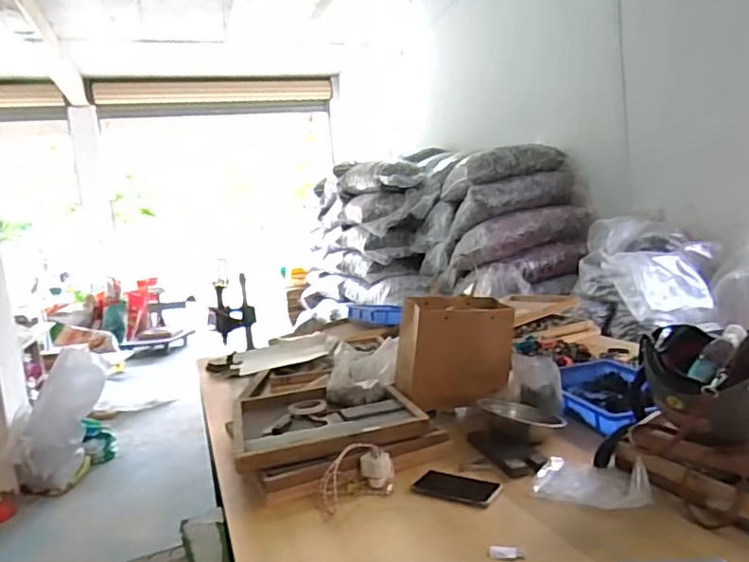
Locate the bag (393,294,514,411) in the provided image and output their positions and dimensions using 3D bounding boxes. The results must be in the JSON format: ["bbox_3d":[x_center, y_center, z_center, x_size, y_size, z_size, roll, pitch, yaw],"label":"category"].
[{"bbox_3d":[0.196,0.170,1.400,0.299,0.240,0.171,-7,6,-11],"label":"bag"}]

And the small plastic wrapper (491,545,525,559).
[{"bbox_3d":[0.193,0.395,0.807,0.048,0.009,0.021,-4,6,14],"label":"small plastic wrapper"}]

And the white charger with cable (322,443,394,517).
[{"bbox_3d":[-0.029,0.364,1.031,0.142,0.080,0.108,-7,6,-8],"label":"white charger with cable"}]

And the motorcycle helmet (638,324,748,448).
[{"bbox_3d":[0.587,0.164,0.934,0.226,0.170,0.223,-2,7,32],"label":"motorcycle helmet"}]

